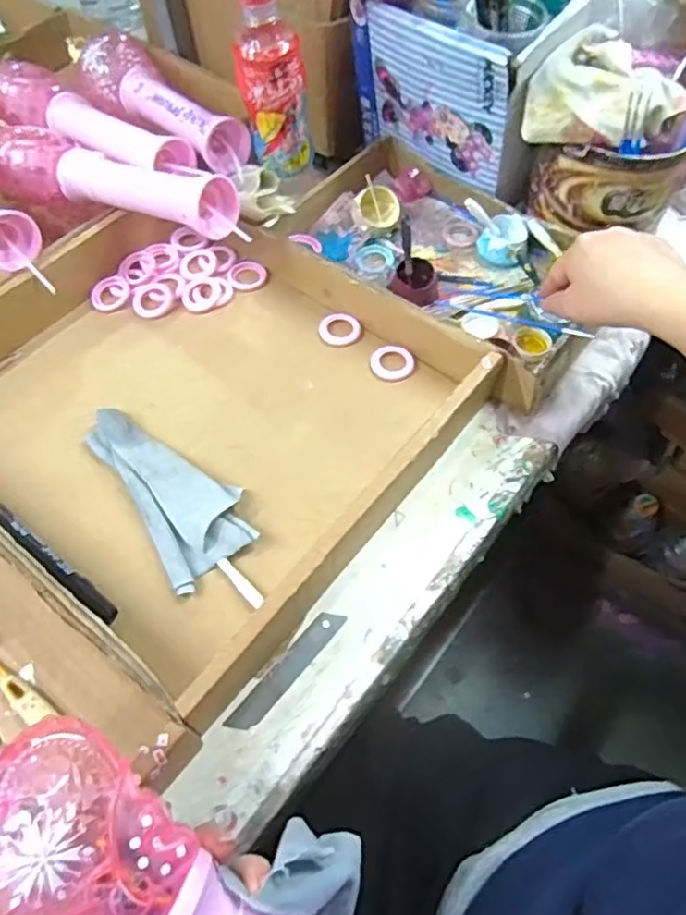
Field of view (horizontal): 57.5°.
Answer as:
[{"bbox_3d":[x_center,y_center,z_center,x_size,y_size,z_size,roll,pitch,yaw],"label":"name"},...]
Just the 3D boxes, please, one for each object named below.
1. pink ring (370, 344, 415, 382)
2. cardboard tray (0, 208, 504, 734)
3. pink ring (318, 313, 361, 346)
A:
[{"bbox_3d":[0.043,-0.083,0.542,0.038,0.008,0.035,1,59,-1],"label":"pink ring"},{"bbox_3d":[-0.124,-0.054,0.502,0.367,0.060,0.340,35,65,18],"label":"cardboard tray"},{"bbox_3d":[-0.003,-0.116,0.565,0.037,0.004,0.035,1,59,-1],"label":"pink ring"}]

